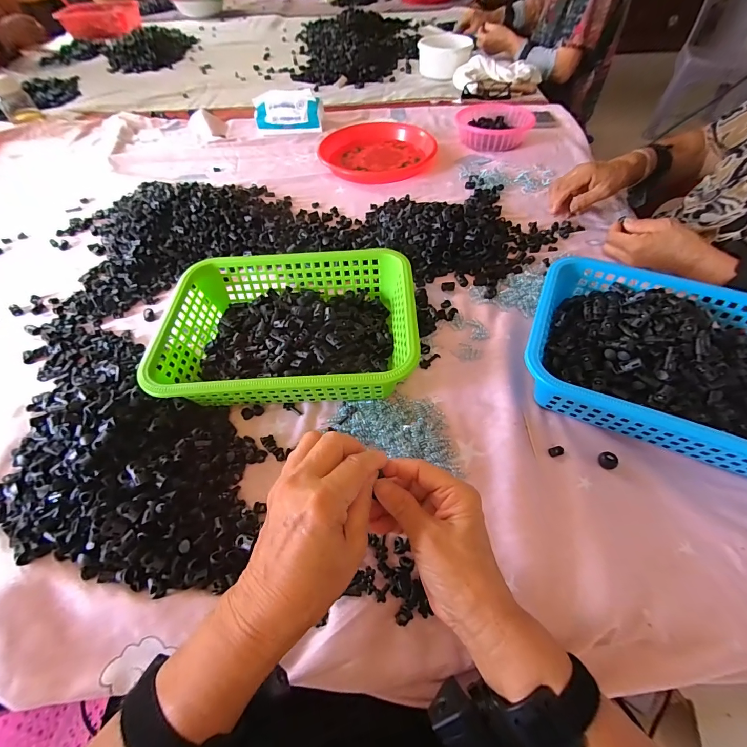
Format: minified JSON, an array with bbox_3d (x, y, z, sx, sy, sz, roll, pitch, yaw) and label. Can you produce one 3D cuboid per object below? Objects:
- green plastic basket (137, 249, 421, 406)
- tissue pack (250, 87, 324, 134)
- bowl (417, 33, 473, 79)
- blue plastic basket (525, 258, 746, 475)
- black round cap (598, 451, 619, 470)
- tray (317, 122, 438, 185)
[{"bbox_3d":[-0.098,-0.058,0.449,0.292,0.074,0.207,-2,55,1],"label":"green plastic basket"},{"bbox_3d":[-0.207,-0.635,0.873,0.165,0.073,0.078,-6,55,-2],"label":"tissue pack"},{"bbox_3d":[0.217,-0.969,1.090,0.159,0.071,0.133,5,56,6],"label":"bowl"},{"bbox_3d":[0.327,-0.011,0.400,0.296,0.081,0.214,23,59,17],"label":"blue plastic basket"},{"bbox_3d":[0.247,0.091,0.376,0.018,0.006,0.017,-1,55,2],"label":"black round cap"},{"bbox_3d":[0.007,-0.494,0.791,0.216,0.036,0.216,-1,55,2],"label":"tray"}]

